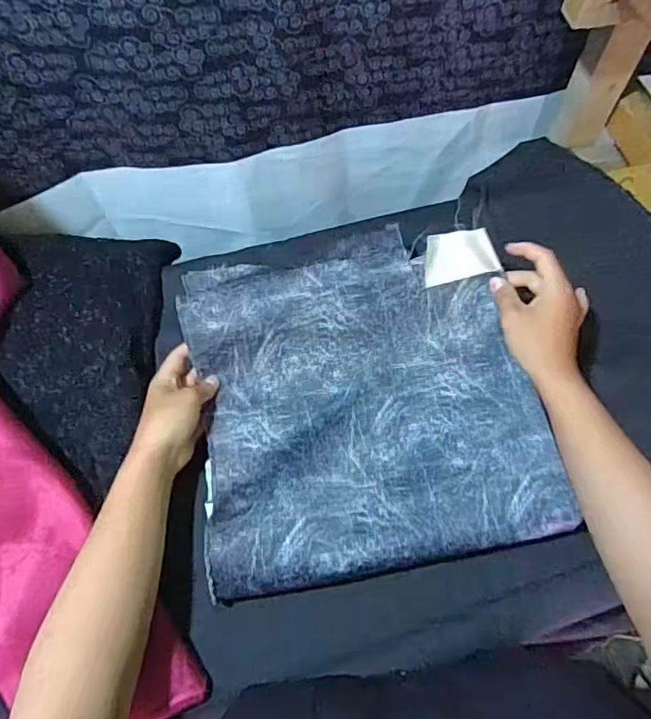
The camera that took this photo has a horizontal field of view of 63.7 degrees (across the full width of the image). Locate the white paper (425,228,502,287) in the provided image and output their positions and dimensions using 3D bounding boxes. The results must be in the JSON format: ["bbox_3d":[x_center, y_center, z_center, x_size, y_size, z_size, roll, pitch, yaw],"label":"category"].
[{"bbox_3d":[0.128,-0.099,0.500,0.067,0.004,0.046,-11,104,13],"label":"white paper"}]

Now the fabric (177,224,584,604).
[{"bbox_3d":[0.029,0.033,0.489,0.297,0.055,0.306,-11,65,-4],"label":"fabric"}]

